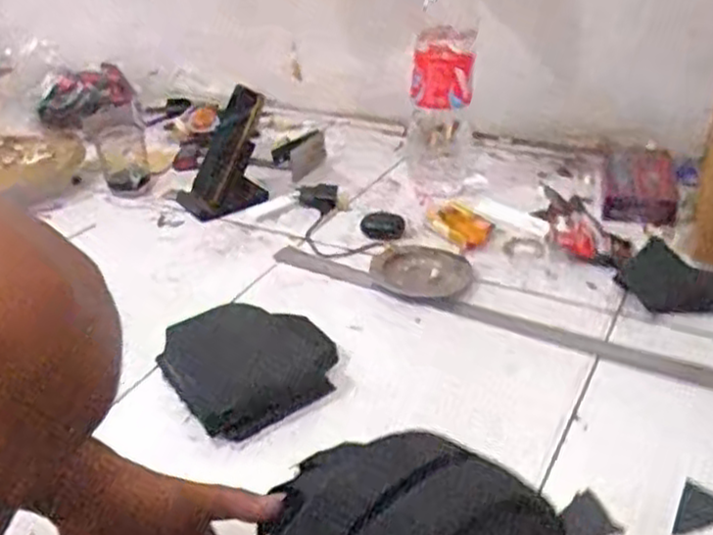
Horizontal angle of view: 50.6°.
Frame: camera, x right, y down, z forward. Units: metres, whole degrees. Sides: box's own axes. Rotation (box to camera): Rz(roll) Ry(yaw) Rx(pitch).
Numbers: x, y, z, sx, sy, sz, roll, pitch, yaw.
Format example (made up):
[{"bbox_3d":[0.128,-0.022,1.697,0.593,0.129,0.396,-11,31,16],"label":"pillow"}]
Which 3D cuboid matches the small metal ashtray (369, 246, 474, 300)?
[{"bbox_3d":[0.075,0.005,0.889,0.119,0.014,0.106,7,33,17],"label":"small metal ashtray"}]

